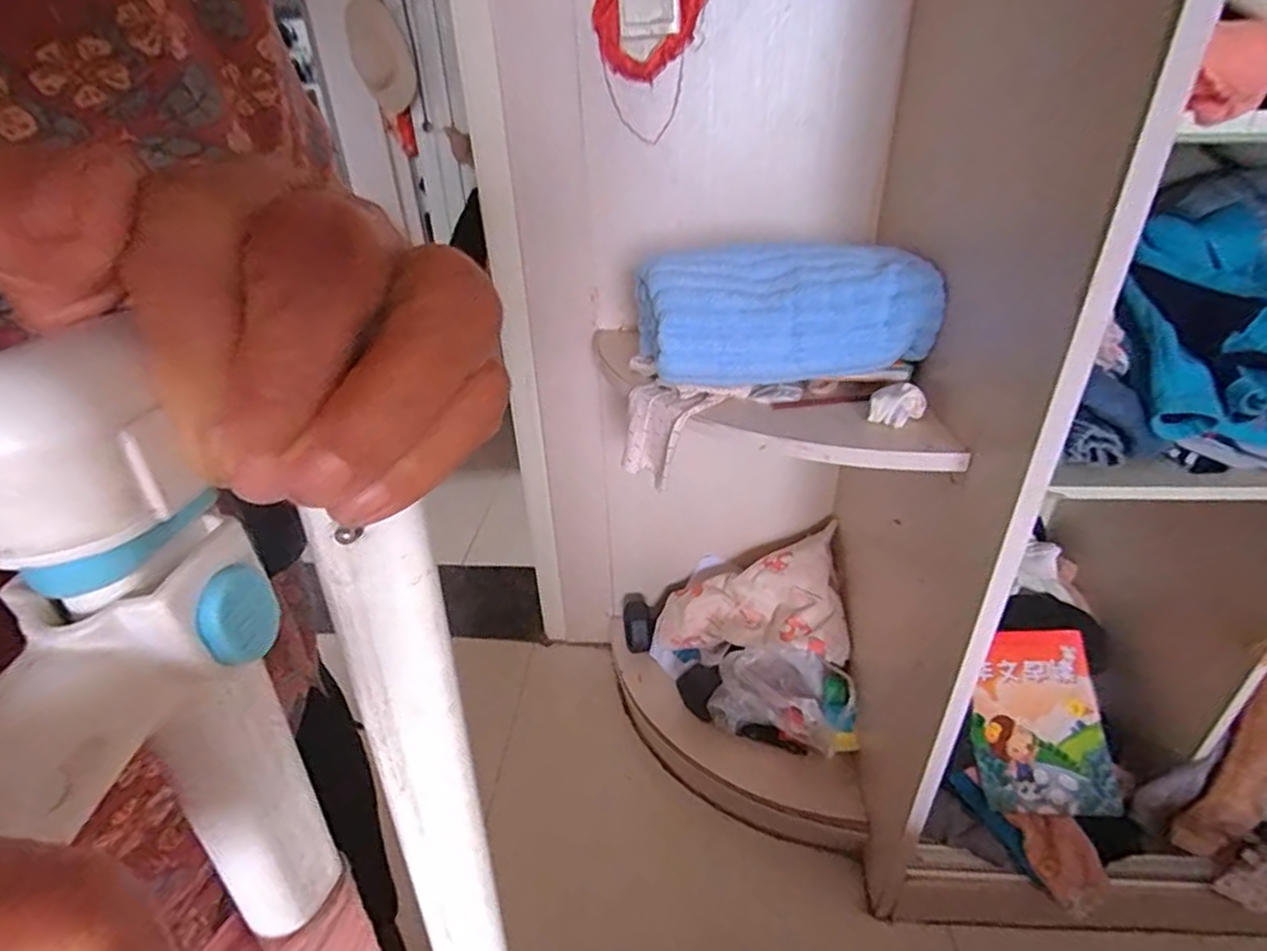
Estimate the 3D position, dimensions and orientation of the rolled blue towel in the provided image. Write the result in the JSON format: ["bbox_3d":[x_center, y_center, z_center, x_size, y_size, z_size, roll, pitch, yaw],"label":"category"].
[{"bbox_3d":[0.200,-0.218,0.816,0.367,0.132,0.149,-7,31,-7],"label":"rolled blue towel"}]

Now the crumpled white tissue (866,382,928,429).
[{"bbox_3d":[0.326,-0.086,0.762,0.066,0.035,0.047,13,34,25],"label":"crumpled white tissue"}]

